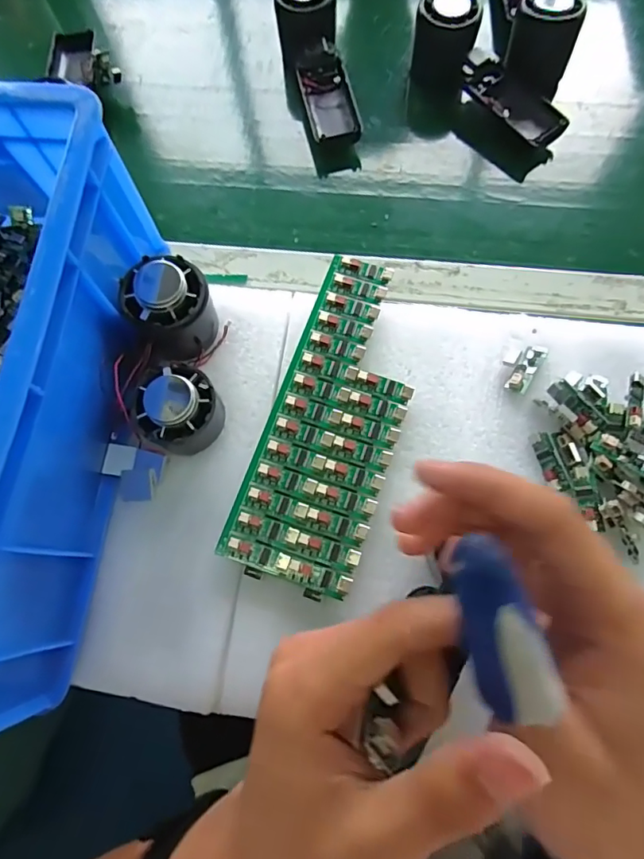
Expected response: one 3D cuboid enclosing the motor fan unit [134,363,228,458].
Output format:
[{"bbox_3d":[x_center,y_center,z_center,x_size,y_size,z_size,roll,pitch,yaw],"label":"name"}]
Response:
[{"bbox_3d":[-0.091,-0.011,0.313,0.053,0.045,0.050,-36,74,-9],"label":"motor fan unit"}]

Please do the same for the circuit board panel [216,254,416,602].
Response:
[{"bbox_3d":[0.011,-0.009,0.322,0.081,0.015,0.217,18,73,8],"label":"circuit board panel"}]

